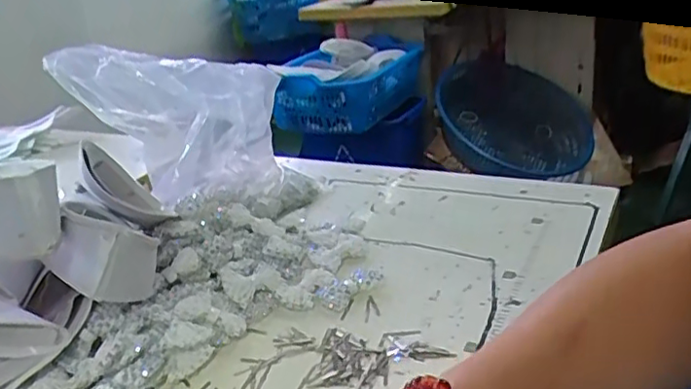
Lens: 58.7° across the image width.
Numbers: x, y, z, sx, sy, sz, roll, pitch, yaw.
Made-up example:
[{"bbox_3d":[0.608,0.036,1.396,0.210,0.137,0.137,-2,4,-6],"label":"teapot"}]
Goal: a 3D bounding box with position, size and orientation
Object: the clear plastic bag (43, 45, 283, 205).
[{"bbox_3d":[-0.181,-0.079,0.688,0.211,0.172,0.124,4,27,23],"label":"clear plastic bag"}]

